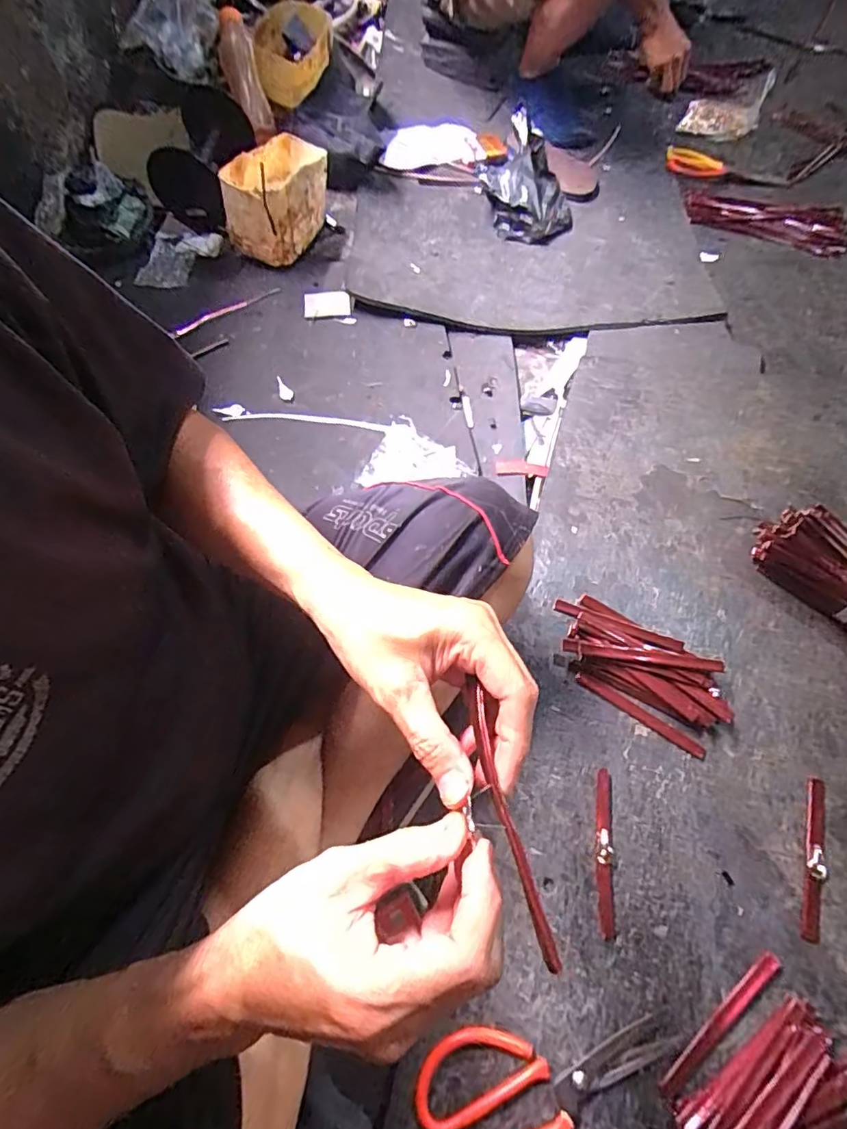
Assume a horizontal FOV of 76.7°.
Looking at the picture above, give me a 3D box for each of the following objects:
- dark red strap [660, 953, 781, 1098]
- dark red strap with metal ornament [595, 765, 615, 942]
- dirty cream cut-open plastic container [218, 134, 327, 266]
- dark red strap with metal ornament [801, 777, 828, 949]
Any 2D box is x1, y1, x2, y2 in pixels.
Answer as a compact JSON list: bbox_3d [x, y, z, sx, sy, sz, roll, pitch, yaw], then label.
[{"bbox_3d":[0.258,0.397,0.465,0.150,0.006,0.014,-34,68,-13],"label":"dark red strap"},{"bbox_3d":[0.178,0.280,0.527,0.017,0.006,0.146,7,65,6],"label":"dark red strap with metal ornament"},{"bbox_3d":[-0.234,-0.601,0.871,0.105,0.109,0.197,21,67,9],"label":"dirty cream cut-open plastic container"},{"bbox_3d":[0.379,0.282,0.518,0.017,0.005,0.145,16,66,10],"label":"dark red strap with metal ornament"}]

